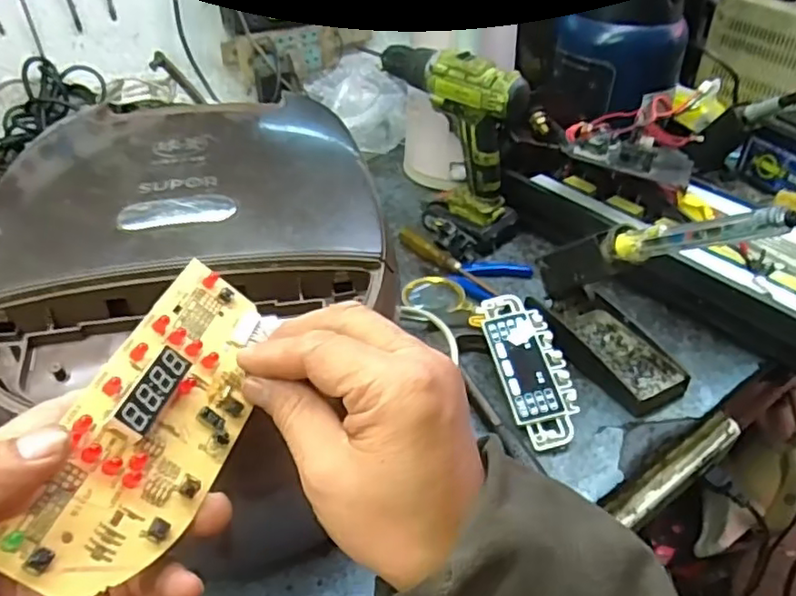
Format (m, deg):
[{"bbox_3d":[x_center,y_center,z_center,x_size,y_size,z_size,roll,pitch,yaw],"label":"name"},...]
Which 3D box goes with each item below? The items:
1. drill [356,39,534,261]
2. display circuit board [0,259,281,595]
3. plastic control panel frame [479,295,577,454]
[{"bbox_3d":[0.061,-0.185,0.761,0.114,0.209,0.181,-24,44,-28],"label":"drill"},{"bbox_3d":[-0.094,0.047,0.261,0.060,0.011,0.151,41,39,-17],"label":"display circuit board"},{"bbox_3d":[0.121,0.061,0.578,0.059,0.006,0.155,-13,56,-3],"label":"plastic control panel frame"}]

